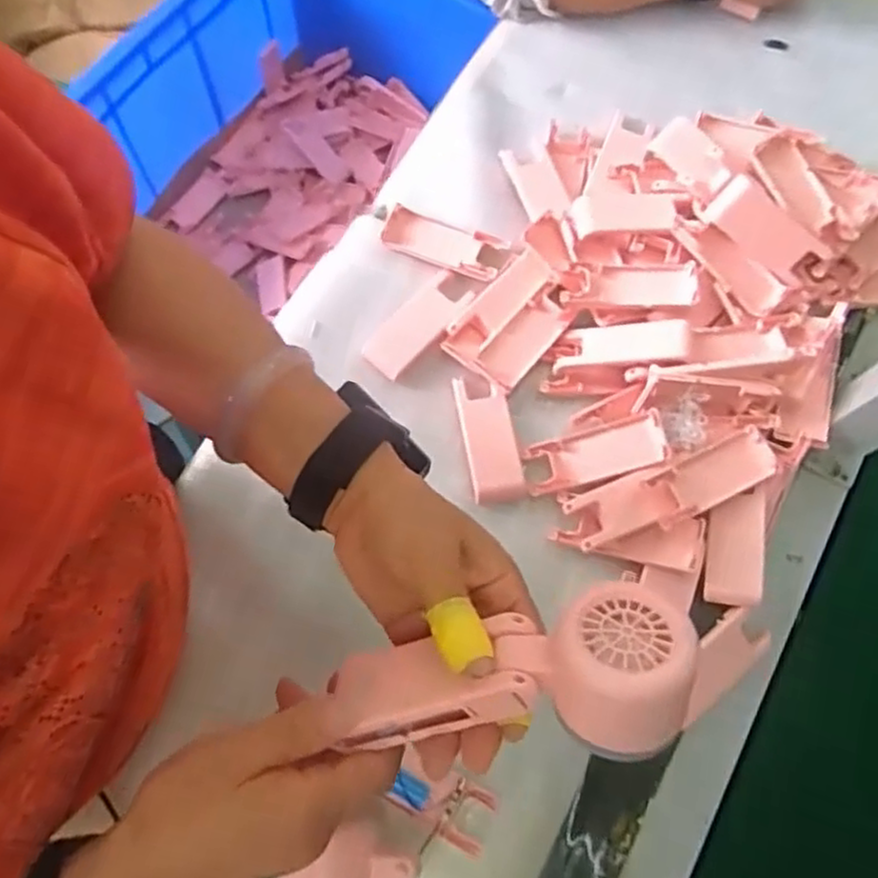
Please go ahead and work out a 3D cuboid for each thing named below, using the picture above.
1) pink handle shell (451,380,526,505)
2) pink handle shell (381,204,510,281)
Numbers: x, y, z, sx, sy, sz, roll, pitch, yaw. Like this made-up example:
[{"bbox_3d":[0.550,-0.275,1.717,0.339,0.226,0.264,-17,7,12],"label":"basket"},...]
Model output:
[{"bbox_3d":[0.039,-0.001,0.549,0.036,0.013,0.095,-11,73,-4],"label":"pink handle shell"},{"bbox_3d":[0.003,-0.162,0.596,0.101,0.011,0.042,23,74,6],"label":"pink handle shell"}]

